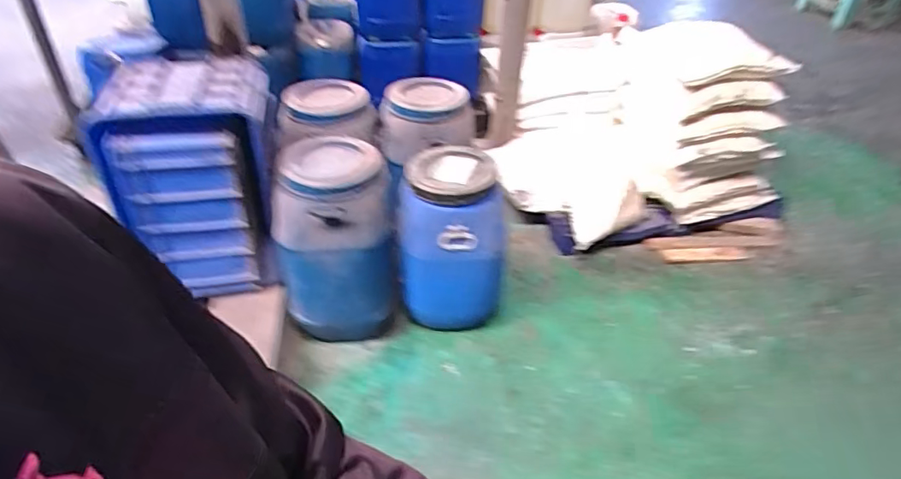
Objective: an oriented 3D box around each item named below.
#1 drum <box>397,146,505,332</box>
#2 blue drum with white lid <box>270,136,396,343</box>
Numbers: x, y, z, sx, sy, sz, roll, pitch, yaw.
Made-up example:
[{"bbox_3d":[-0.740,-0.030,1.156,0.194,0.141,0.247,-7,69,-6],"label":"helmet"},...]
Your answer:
[{"bbox_3d":[0.003,0.014,1.821,0.331,0.561,0.312,6,39,4],"label":"drum"},{"bbox_3d":[-0.351,0.003,1.718,0.320,0.548,0.338,-3,39,-7],"label":"blue drum with white lid"}]

